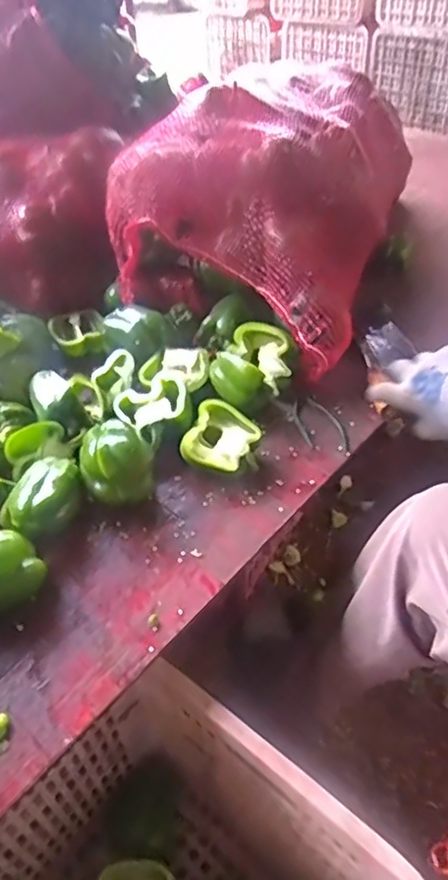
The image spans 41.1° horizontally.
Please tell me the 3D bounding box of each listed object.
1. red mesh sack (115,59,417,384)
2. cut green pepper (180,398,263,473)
[{"bbox_3d":[0.100,-0.389,0.956,0.384,0.253,0.507,21,49,23],"label":"red mesh sack"},{"bbox_3d":[0.001,0.005,0.730,0.087,0.062,0.083,13,46,16],"label":"cut green pepper"}]

